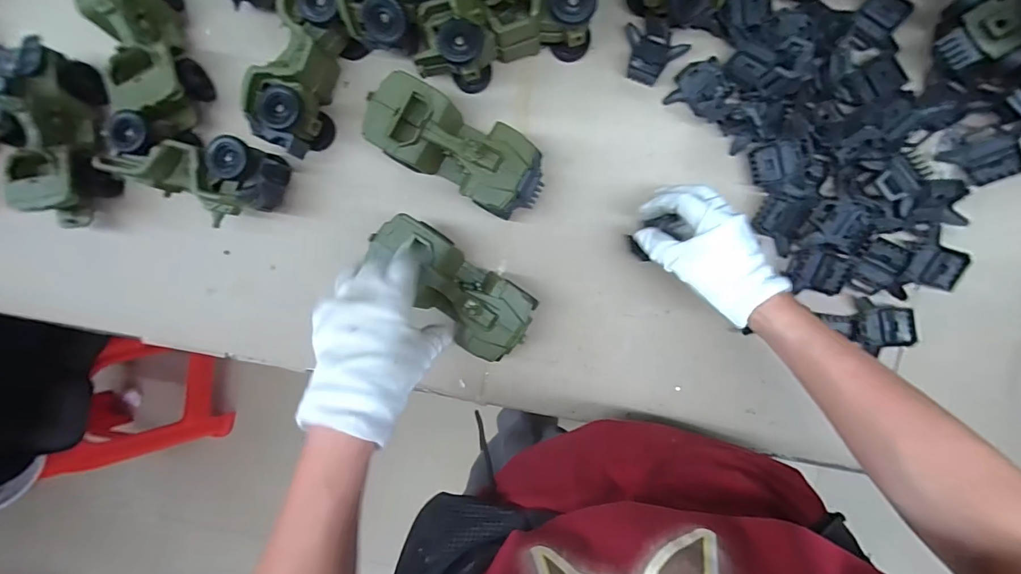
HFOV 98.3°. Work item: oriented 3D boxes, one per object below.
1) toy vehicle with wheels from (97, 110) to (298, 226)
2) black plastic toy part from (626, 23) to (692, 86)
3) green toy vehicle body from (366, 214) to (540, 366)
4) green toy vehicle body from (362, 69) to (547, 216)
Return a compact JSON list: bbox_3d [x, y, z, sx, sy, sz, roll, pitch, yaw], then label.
[{"bbox_3d":[-0.346,-0.126,0.488,0.186,0.072,0.083,14,93,5],"label":"toy vehicle with wheels"},{"bbox_3d":[0.148,-0.251,0.477,0.066,0.020,0.054,30,94,4],"label":"black plastic toy part"},{"bbox_3d":[-0.058,-0.004,0.454,0.176,0.067,0.080,41,96,5],"label":"green toy vehicle body"},{"bbox_3d":[-0.060,-0.147,0.464,0.197,0.073,0.082,29,94,4],"label":"green toy vehicle body"}]

